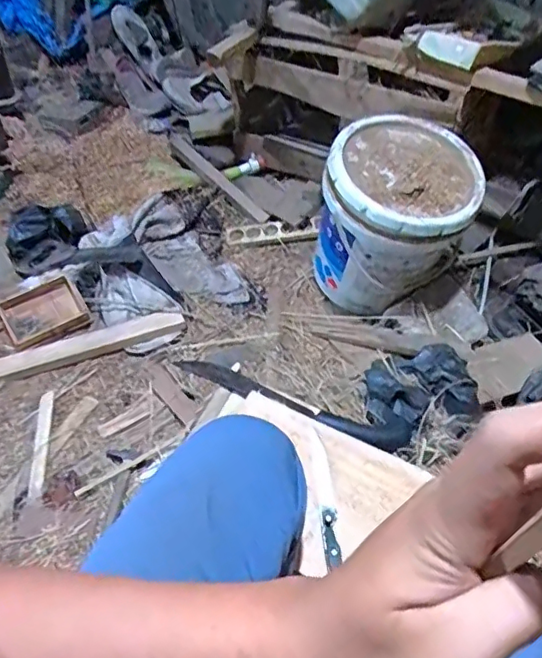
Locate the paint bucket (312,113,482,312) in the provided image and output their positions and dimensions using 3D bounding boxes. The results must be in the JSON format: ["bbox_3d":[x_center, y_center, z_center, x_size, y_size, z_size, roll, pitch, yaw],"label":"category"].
[{"bbox_3d":[0.249,-0.202,1.210,0.283,0.359,0.307,1,48,-2],"label":"paint bucket"}]

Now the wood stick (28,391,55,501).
[{"bbox_3d":[-0.423,0.213,1.033,0.023,0.013,0.215,-5,49,-7],"label":"wood stick"}]

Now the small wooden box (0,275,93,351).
[{"bbox_3d":[-0.474,-0.035,1.173,0.156,0.034,0.134,-23,53,-21],"label":"small wooden box"}]

